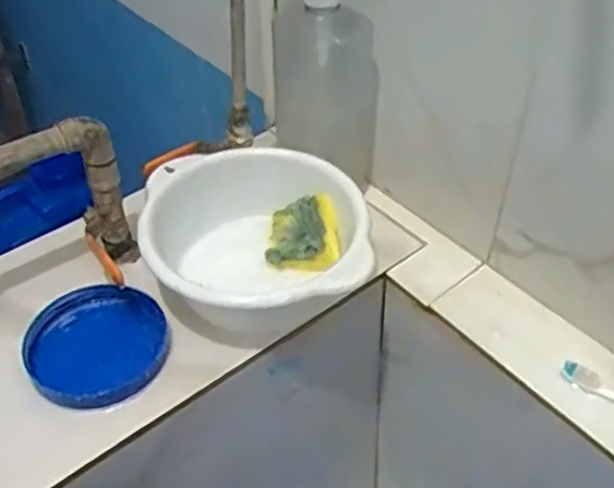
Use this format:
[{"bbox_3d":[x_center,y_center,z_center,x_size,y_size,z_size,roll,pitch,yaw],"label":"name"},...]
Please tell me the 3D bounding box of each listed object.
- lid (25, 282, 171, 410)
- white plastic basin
[{"bbox_3d":[-0.180,0.088,0.608,0.114,0.025,0.119,-2,45,-2],"label":"lid"},{"bbox_3d":[-0.049,-0.001,0.652,0.182,0.079,0.221,-23,49,-21],"label":"white plastic basin"}]

